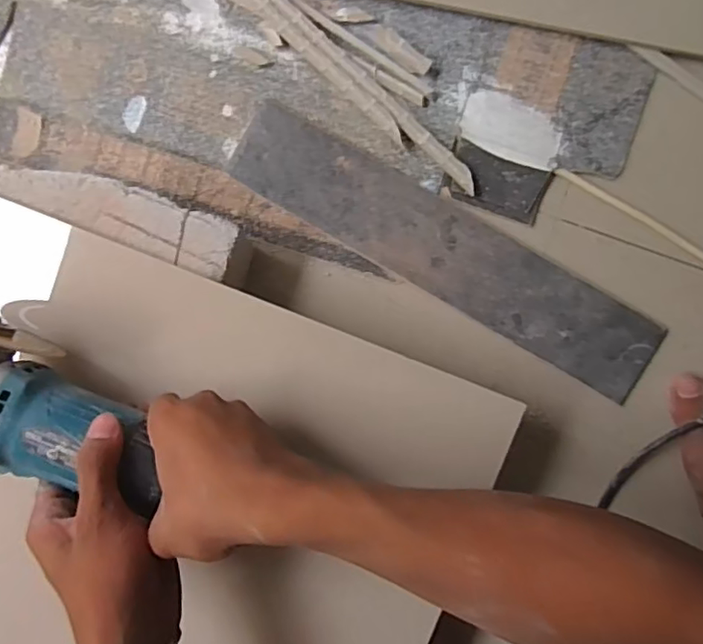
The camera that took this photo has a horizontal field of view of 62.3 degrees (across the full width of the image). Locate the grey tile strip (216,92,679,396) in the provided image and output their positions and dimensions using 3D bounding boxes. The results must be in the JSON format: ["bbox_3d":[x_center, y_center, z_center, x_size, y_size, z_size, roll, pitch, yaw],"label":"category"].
[{"bbox_3d":[0.078,-0.062,0.499,0.390,0.012,0.078,30,94,1],"label":"grey tile strip"}]

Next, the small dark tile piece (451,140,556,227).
[{"bbox_3d":[0.124,-0.117,0.494,0.081,0.006,0.047,20,94,2],"label":"small dark tile piece"}]

